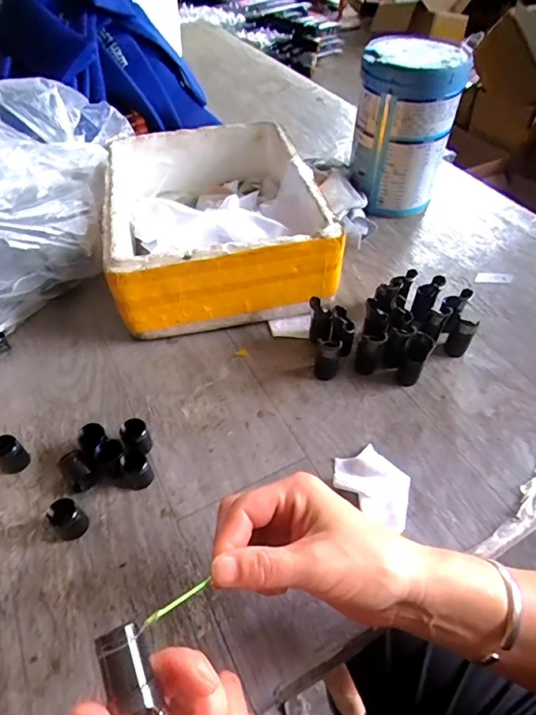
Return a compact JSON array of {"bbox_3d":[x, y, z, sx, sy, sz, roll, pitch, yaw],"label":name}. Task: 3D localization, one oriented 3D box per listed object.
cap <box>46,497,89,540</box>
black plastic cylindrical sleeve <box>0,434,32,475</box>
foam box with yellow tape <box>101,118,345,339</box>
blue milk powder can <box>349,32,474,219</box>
[{"bbox_3d":[-0.153,0.123,0.339,0.020,0.029,0.021,0,49,0],"label":"cap"},{"bbox_3d":[-0.220,0.083,0.379,0.021,0.030,0.022,0,49,0],"label":"black plastic cylindrical sleeve"},{"bbox_3d":[-0.068,-0.163,0.537,0.227,0.109,0.279,-10,50,-9],"label":"foam box with yellow tape"},{"bbox_3d":[0.184,-0.306,0.610,0.126,0.193,0.132,11,50,10],"label":"blue milk powder can"}]

